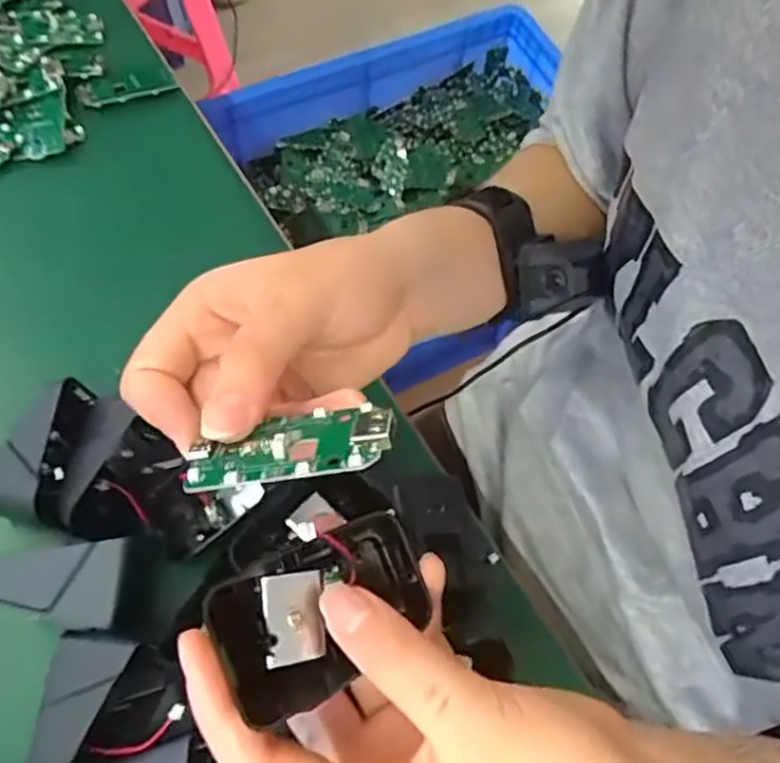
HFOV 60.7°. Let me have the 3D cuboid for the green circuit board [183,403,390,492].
[{"bbox_3d":[-0.030,0.018,0.203,0.063,0.005,0.029,-9,34,10],"label":"green circuit board"}]

